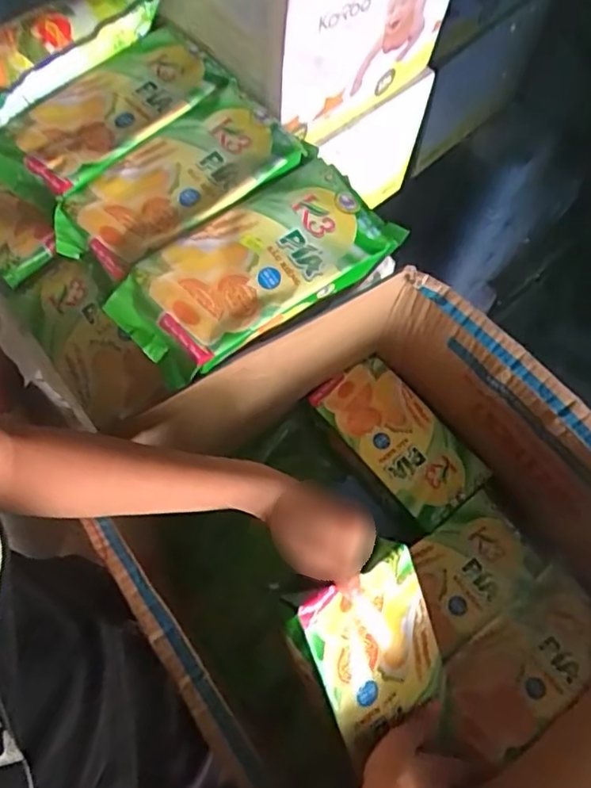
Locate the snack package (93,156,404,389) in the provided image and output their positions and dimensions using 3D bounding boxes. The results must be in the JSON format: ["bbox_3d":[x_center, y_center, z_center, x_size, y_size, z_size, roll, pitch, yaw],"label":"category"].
[{"bbox_3d":[-0.034,-0.111,0.542,0.256,0.056,0.108,-33,70,-14],"label":"snack package"}]

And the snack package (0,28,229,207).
[{"bbox_3d":[-0.179,-0.261,0.588,0.214,0.057,0.108,-38,72,-16],"label":"snack package"}]

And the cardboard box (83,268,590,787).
[{"bbox_3d":[0.081,0.153,0.571,0.395,0.227,0.423,-35,69,-15],"label":"cardboard box"}]

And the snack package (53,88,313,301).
[{"bbox_3d":[-0.106,-0.192,0.561,0.234,0.055,0.108,-33,70,-14],"label":"snack package"}]

